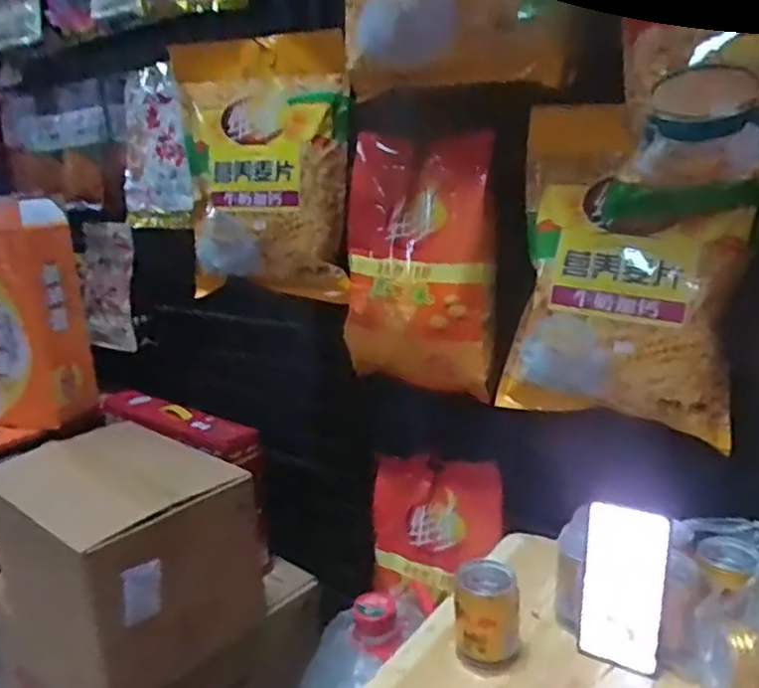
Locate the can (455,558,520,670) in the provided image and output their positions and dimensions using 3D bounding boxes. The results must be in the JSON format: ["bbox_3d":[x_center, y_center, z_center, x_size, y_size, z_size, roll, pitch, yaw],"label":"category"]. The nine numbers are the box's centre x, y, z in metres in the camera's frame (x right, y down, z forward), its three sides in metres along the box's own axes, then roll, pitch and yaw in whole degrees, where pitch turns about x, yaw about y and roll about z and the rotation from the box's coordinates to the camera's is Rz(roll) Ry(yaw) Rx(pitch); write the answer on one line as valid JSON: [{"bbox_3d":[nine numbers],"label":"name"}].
[{"bbox_3d":[0.109,0.277,0.663,0.064,0.091,0.063,0,16,12],"label":"can"}]

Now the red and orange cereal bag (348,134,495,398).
[{"bbox_3d":[0.052,-0.112,0.915,0.225,0.338,0.056,9,8,31],"label":"red and orange cereal bag"}]

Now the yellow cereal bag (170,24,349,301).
[{"bbox_3d":[-0.178,-0.256,0.979,0.273,0.353,0.086,6,18,31],"label":"yellow cereal bag"}]

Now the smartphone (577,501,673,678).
[{"bbox_3d":[0.239,0.240,0.644,0.075,0.161,0.008,8,6,30],"label":"smartphone"}]

